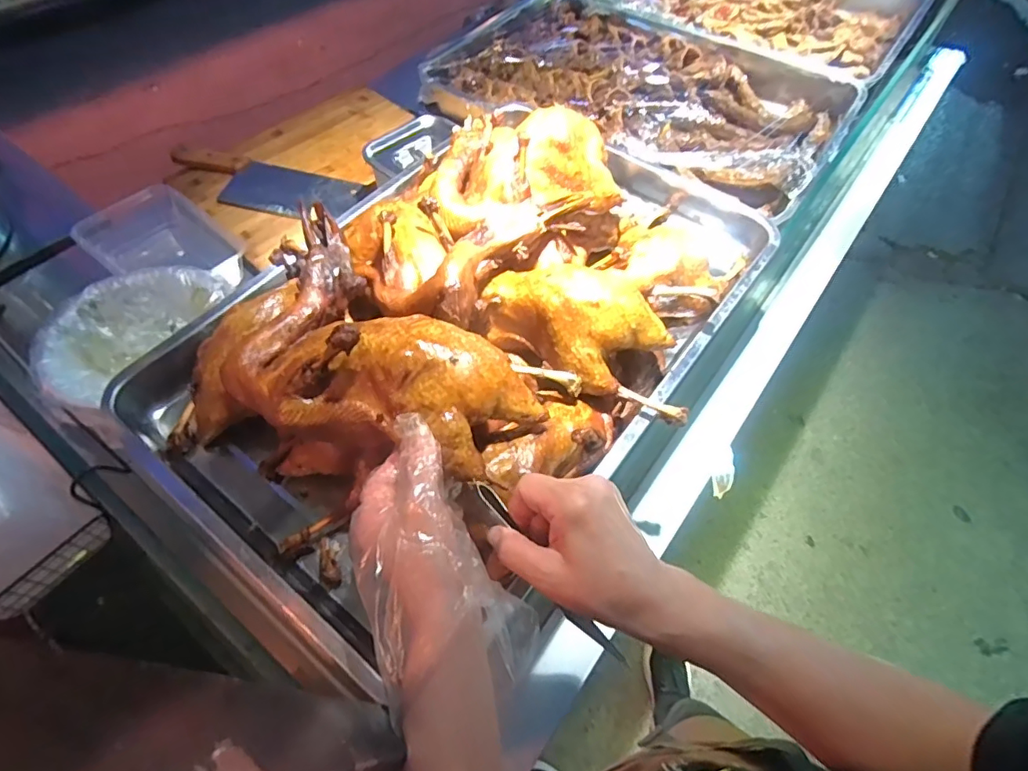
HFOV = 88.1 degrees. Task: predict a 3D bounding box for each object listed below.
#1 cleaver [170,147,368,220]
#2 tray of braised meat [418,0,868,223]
[{"bbox_3d":[-0.372,-0.300,0.787,0.285,0.020,0.090,11,57,5],"label":"cleaver"},{"bbox_3d":[0.200,-0.482,0.841,0.620,0.066,0.419,24,60,13],"label":"tray of braised meat"}]

